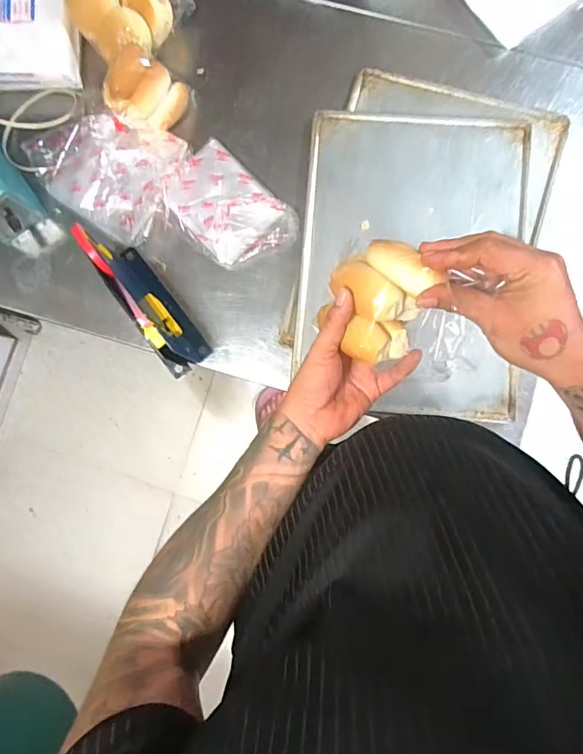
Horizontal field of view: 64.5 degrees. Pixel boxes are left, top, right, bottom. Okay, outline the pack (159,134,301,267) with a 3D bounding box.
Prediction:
[{"bbox_3d":[-0.097,-0.251,0.688,0.192,0.037,0.136,43,90,4],"label":"pack"}]

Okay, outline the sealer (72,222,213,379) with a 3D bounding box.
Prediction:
[{"bbox_3d":[-0.197,-0.105,0.641,0.041,0.145,0.226,-37,86,0],"label":"sealer"}]

